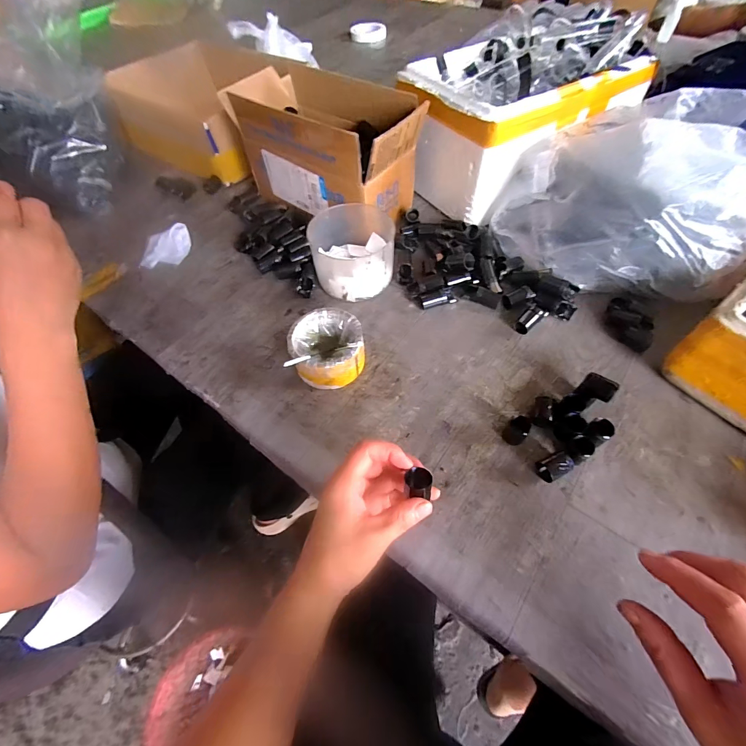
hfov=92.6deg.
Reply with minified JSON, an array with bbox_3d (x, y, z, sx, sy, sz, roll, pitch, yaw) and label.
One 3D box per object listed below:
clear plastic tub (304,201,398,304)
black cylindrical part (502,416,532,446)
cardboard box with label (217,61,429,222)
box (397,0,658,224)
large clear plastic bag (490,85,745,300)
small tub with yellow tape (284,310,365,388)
[{"bbox_3d":[-0.029,-0.174,0.504,0.111,0.072,0.125,-9,58,-3],"label":"clear plastic tub"},{"bbox_3d":[0.151,0.061,0.374,0.020,0.033,0.020,-1,58,2],"label":"black cylindrical part"},{"bbox_3d":[-0.064,-0.335,0.547,0.256,0.147,0.140,35,66,22],"label":"cardboard box with label"},{"bbox_3d":[0.223,-0.422,0.577,0.322,0.171,0.227,-29,61,-15],"label":"box"},{"bbox_3d":[0.378,-0.239,0.463,0.349,0.174,0.263,-22,59,-11],"label":"large clear plastic bag"},{"bbox_3d":[-0.054,-0.031,0.428,0.084,0.057,0.086,-1,58,2],"label":"small tub with yellow tape"}]

